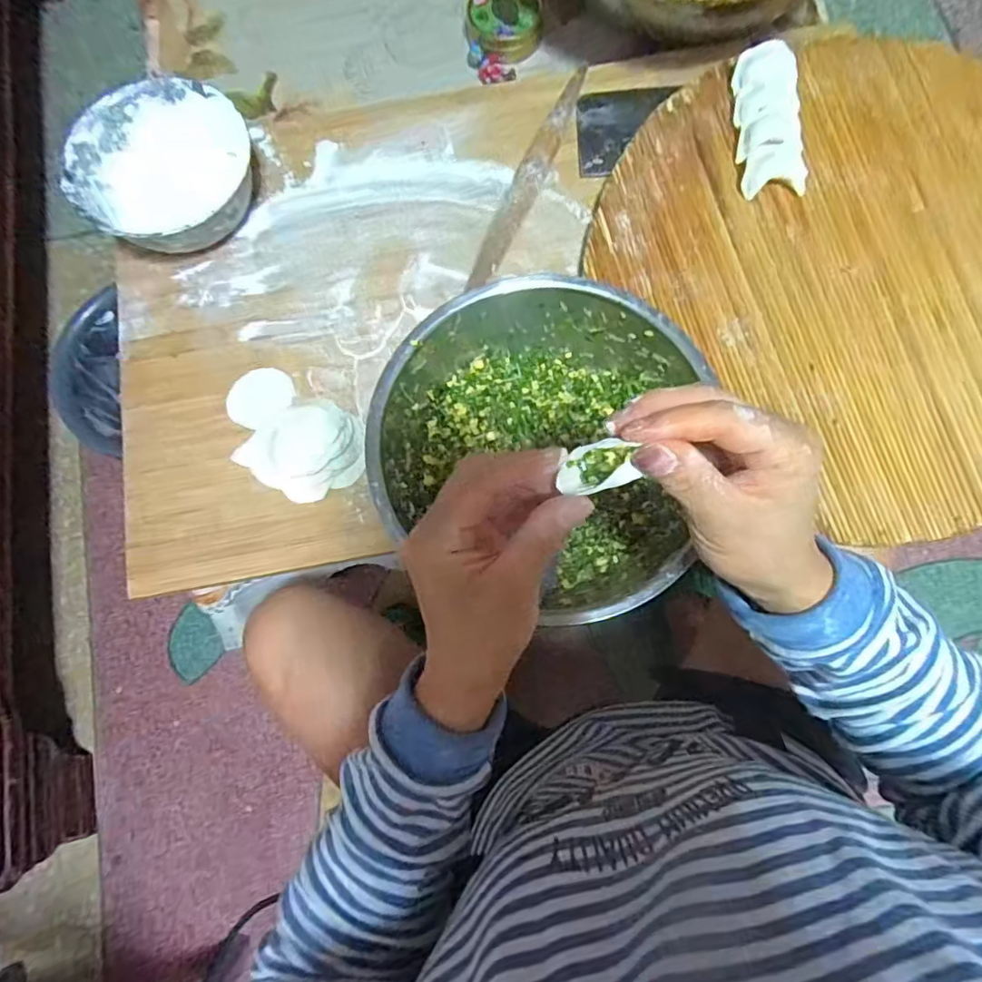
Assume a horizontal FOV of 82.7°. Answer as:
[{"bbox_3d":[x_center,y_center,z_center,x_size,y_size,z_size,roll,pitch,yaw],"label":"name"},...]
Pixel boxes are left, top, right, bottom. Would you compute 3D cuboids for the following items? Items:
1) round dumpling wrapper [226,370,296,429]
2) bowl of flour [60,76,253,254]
[{"bbox_3d":[-0.207,-0.085,0.497,0.058,0.004,0.053,-1,74,2],"label":"round dumpling wrapper"},{"bbox_3d":[-0.294,-0.291,0.516,0.156,0.056,0.152,0,78,1],"label":"bowl of flour"}]

